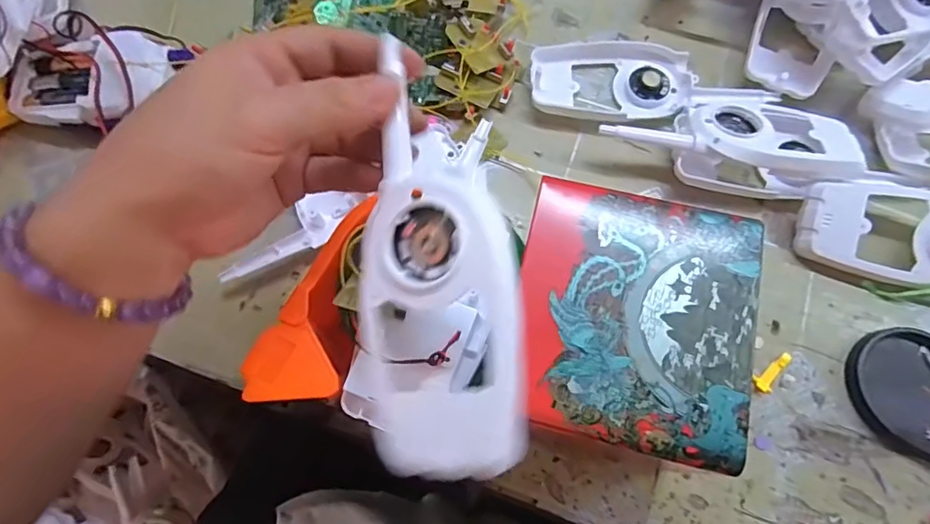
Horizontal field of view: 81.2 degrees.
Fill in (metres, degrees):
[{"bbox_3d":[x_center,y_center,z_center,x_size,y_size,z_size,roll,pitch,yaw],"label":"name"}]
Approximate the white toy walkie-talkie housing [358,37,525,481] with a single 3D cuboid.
[{"bbox_3d":[-0.012,-0.002,0.200,0.055,0.021,0.156,-8,82,-2],"label":"white toy walkie-talkie housing"}]

